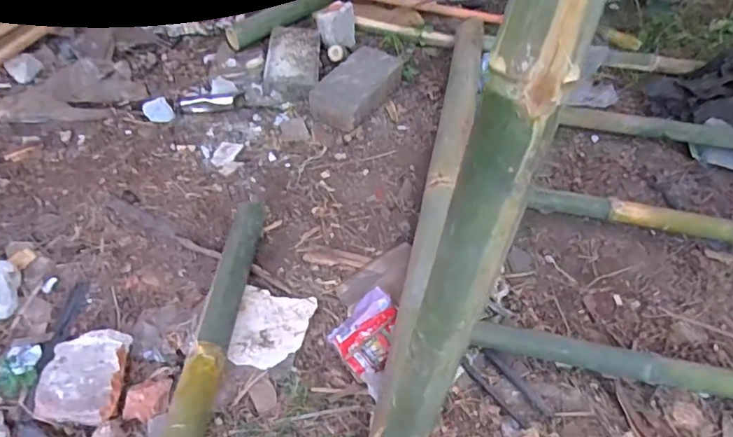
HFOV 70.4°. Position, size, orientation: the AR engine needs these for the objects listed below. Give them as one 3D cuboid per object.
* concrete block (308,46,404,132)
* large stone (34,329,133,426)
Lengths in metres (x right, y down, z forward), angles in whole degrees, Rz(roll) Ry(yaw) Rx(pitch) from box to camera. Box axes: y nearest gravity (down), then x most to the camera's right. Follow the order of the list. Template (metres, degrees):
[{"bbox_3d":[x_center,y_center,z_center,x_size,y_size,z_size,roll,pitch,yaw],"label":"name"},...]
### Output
[{"bbox_3d":[-0.015,-0.262,1.021,0.099,0.066,0.233,26,51,18],"label":"concrete block"},{"bbox_3d":[-0.317,0.180,0.588,0.085,0.041,0.102,3,46,-4],"label":"large stone"}]

